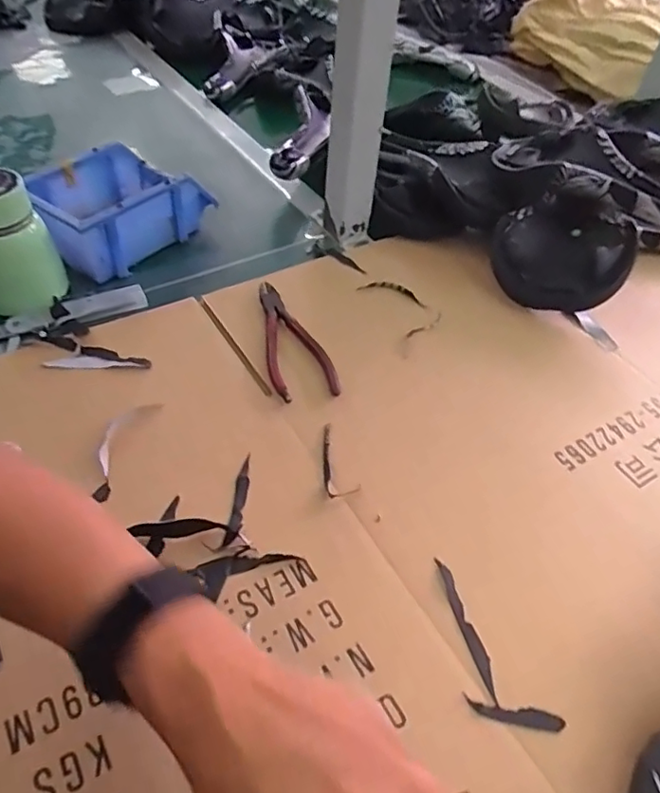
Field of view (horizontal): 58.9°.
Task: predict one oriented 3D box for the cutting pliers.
[{"bbox_3d":[-0.035,-0.057,0.543,0.059,0.009,0.145,-8,51,-13],"label":"cutting pliers"}]

